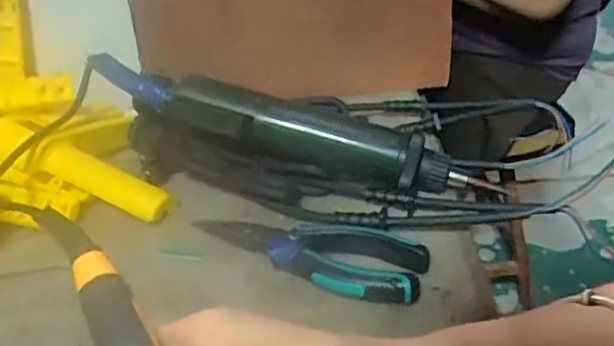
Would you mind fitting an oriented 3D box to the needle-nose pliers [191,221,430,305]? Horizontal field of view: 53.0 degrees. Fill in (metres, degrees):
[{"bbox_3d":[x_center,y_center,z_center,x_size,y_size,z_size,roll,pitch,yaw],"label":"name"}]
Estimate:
[{"bbox_3d":[-0.001,0.048,0.390,0.151,0.018,0.050,12,36,24],"label":"needle-nose pliers"}]

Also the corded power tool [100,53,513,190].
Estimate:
[{"bbox_3d":[-0.016,-0.033,0.442,0.295,0.035,0.034,17,36,4],"label":"corded power tool"}]

